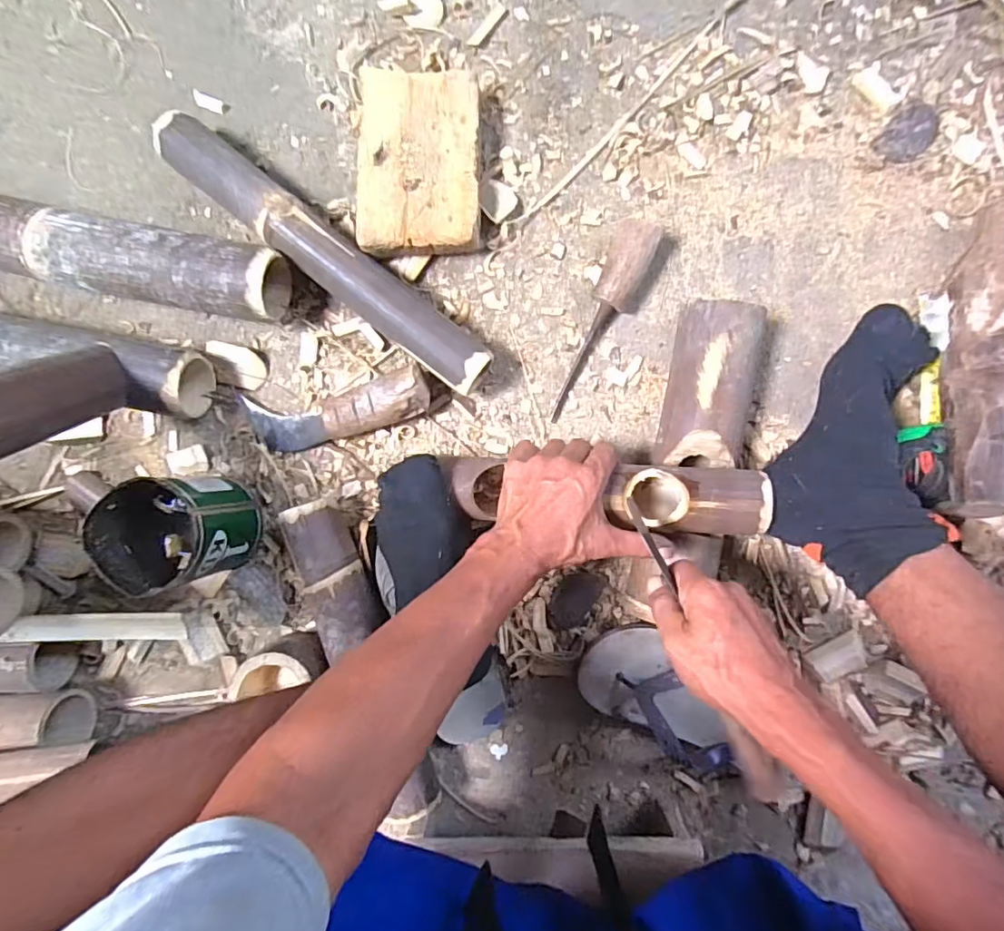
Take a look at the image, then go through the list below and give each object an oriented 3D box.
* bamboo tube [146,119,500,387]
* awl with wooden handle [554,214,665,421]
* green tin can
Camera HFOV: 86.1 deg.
[{"bbox_3d":[-0.171,-0.205,0.532,0.382,0.058,0.053,38,95,0],"label":"bamboo tube"},{"bbox_3d":[0.099,-0.148,0.530,0.046,0.051,0.221,24,93,0],"label":"awl with wooden handle"},{"bbox_3d":[-0.309,0.062,0.522,0.103,0.115,0.100,0,94,3],"label":"green tin can"}]

